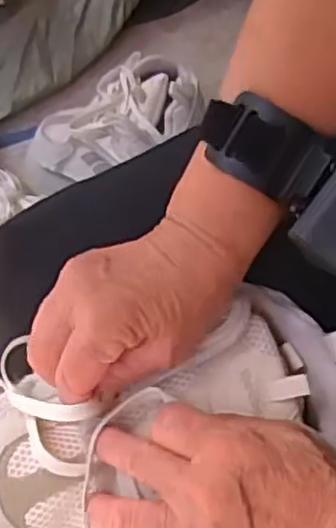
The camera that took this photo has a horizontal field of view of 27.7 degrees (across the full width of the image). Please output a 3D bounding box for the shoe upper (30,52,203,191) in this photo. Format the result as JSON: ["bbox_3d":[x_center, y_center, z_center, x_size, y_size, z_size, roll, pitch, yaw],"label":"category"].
[{"bbox_3d":[-0.075,-0.158,0.757,0.220,0.071,0.122,-18,77,31],"label":"shoe upper"}]

